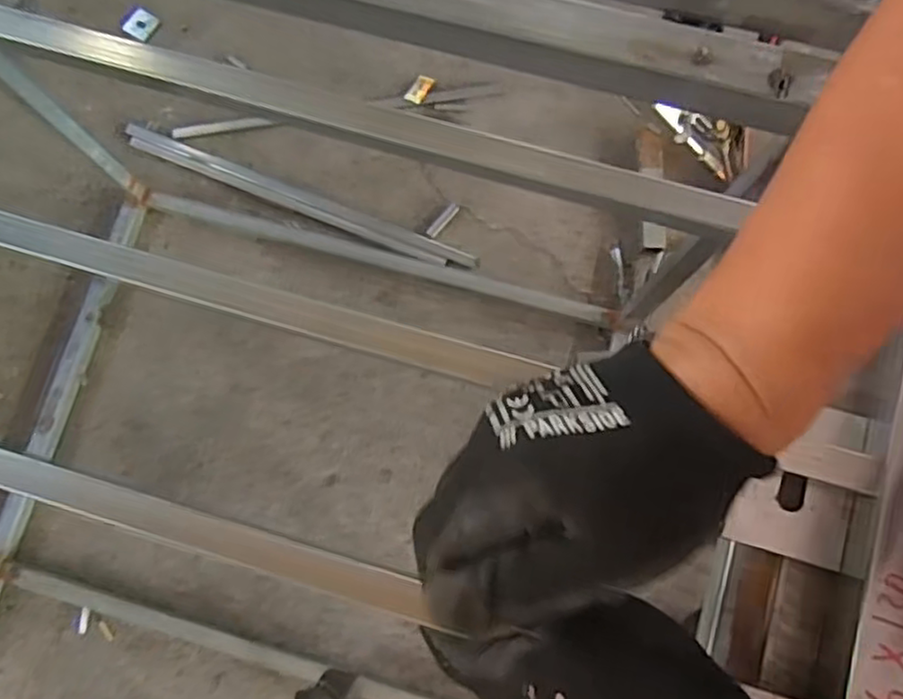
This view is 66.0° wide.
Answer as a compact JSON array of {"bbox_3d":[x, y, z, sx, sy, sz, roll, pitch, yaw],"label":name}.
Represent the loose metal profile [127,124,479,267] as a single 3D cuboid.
[{"bbox_3d":[-0.298,-0.293,1.370,0.729,0.033,0.052,21,81,6],"label":"loose metal profile"}]

